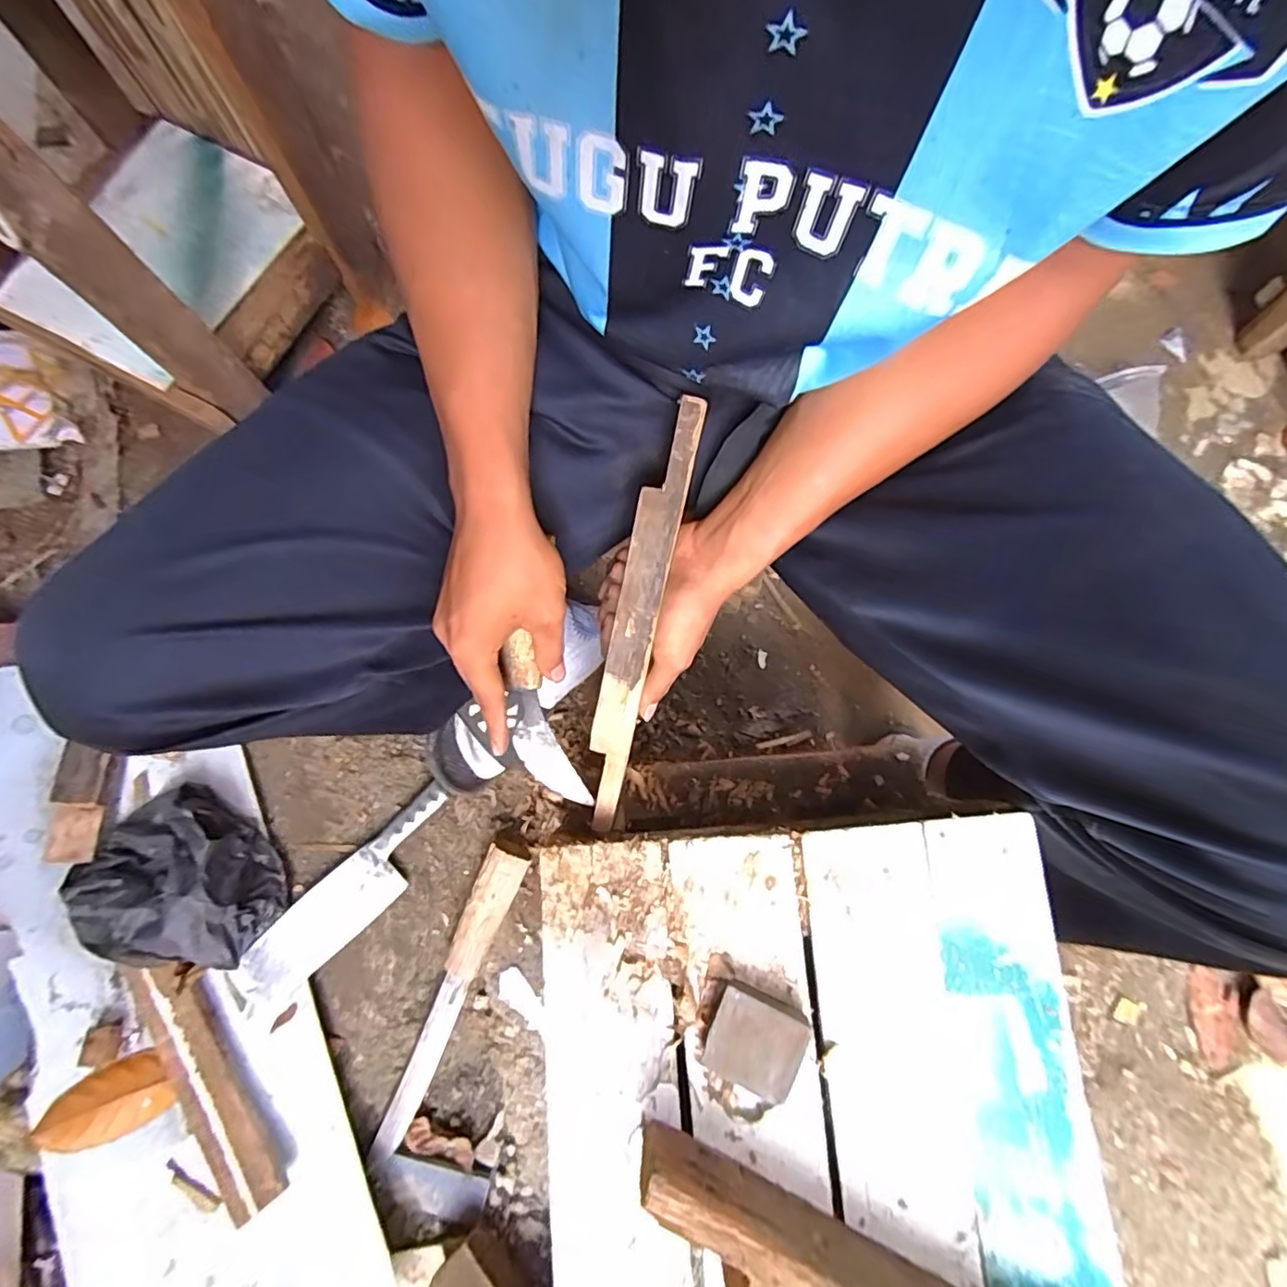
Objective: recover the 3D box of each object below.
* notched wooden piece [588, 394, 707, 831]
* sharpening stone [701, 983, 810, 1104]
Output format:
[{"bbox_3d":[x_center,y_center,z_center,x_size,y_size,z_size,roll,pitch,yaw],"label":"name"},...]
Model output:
[{"bbox_3d":[-0.006,-0.010,0.402,0.028,0.007,0.294,13,103,1],"label":"notched wooden piece"},{"bbox_3d":[0.068,0.241,0.368,0.055,0.025,0.049,24,80,3],"label":"sharpening stone"}]

